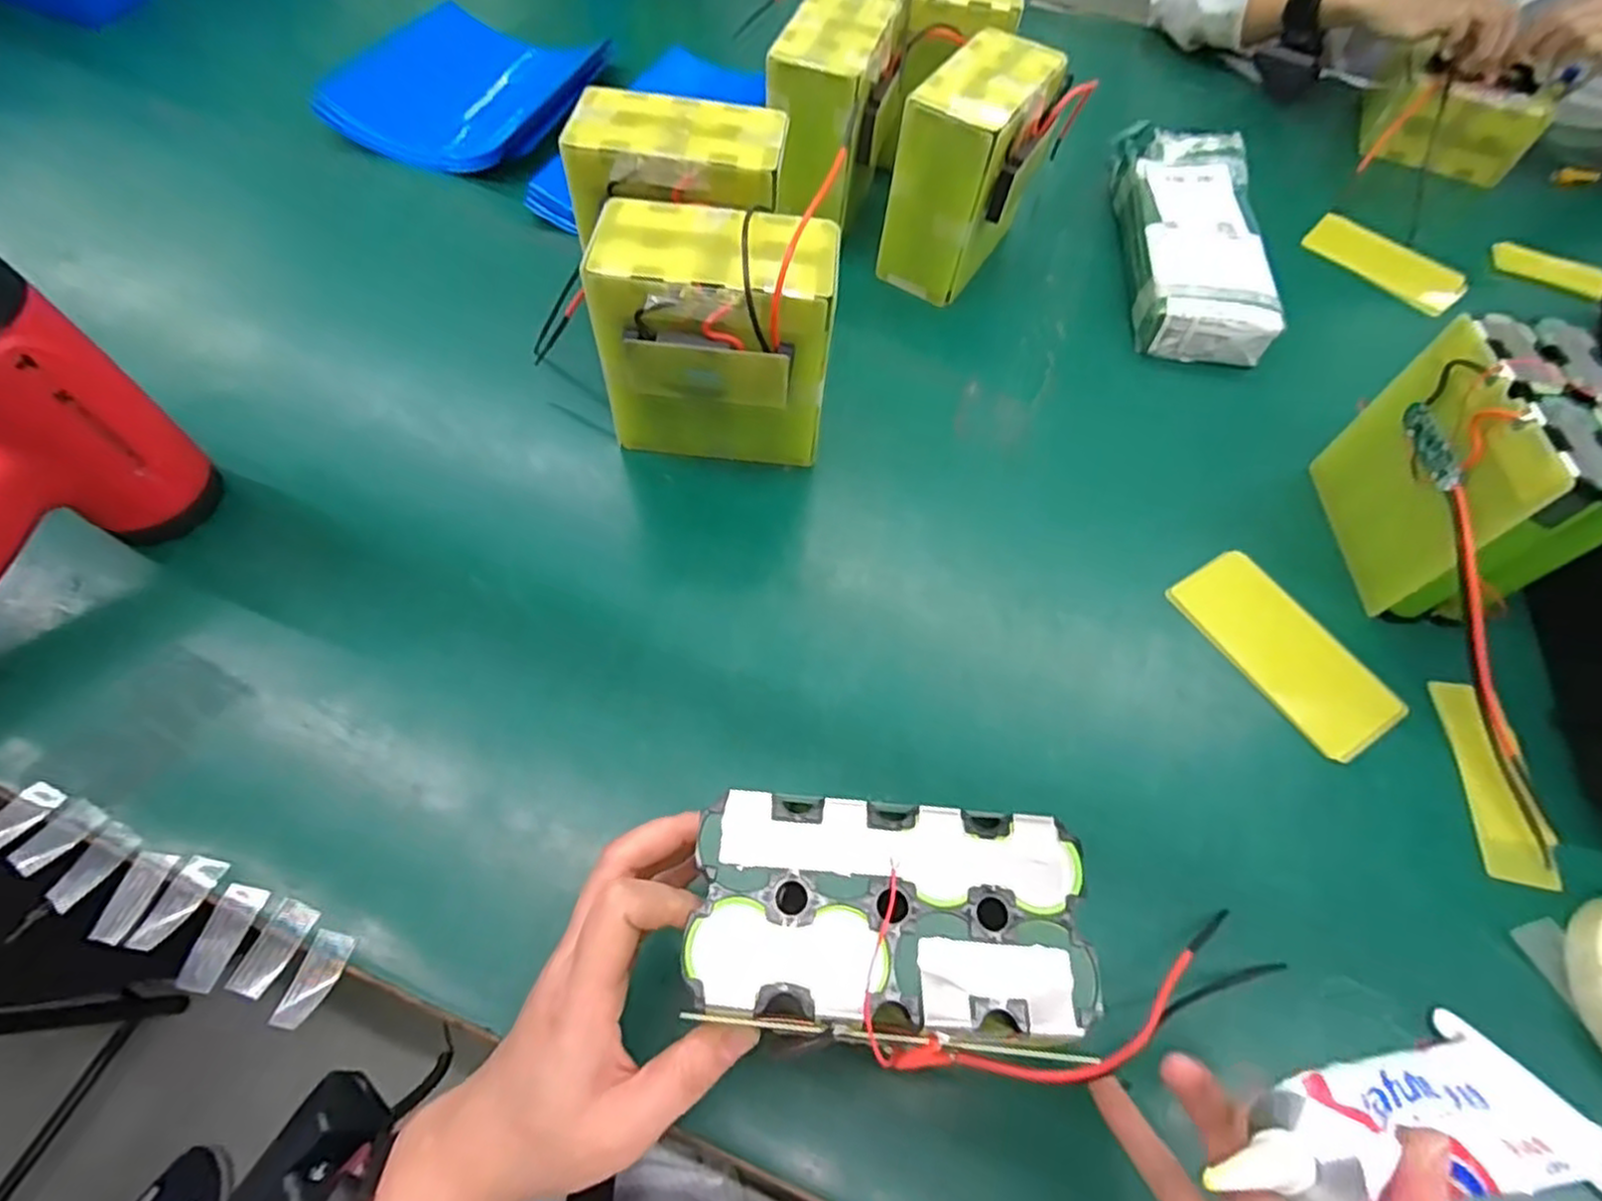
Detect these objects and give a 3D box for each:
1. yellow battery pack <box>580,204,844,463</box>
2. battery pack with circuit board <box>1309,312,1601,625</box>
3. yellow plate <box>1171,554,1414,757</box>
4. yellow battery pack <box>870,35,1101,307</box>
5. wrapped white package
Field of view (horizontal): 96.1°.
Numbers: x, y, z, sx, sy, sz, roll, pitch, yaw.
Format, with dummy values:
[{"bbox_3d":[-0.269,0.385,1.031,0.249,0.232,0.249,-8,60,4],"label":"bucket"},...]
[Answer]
[{"bbox_3d":[-0.052,-0.161,0.471,0.137,0.154,0.087,7,61,1],"label":"yellow battery pack"},{"bbox_3d":[0.424,-0.073,0.458,0.076,0.143,0.147,3,61,-2],"label":"battery pack with circuit board"},{"bbox_3d":[0.311,0.032,0.465,0.065,0.009,0.141,-28,66,-18],"label":"yellow plate"},{"bbox_3d":[0.141,-0.350,0.594,0.086,0.145,0.152,30,63,13],"label":"yellow battery pack"},{"bbox_3d":[0.349,-0.328,0.648,0.108,0.053,0.276,7,61,0],"label":"wrapped white package"}]

